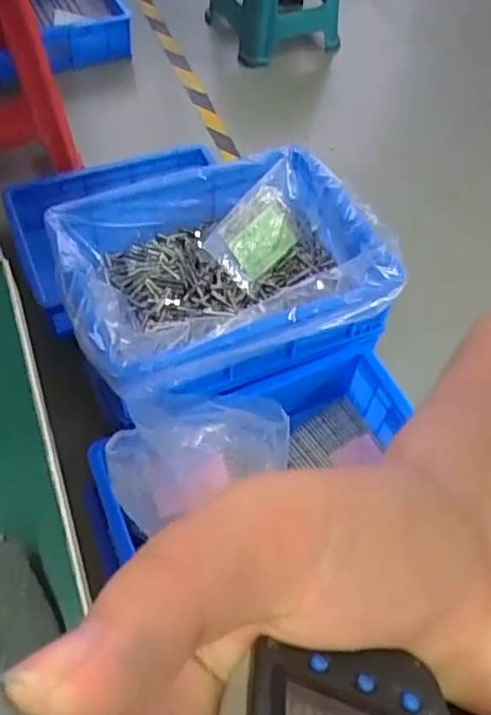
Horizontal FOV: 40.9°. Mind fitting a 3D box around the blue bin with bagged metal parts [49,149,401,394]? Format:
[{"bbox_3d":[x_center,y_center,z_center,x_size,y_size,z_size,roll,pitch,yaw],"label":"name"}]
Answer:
[{"bbox_3d":[-0.038,-0.116,0.923,0.419,0.122,0.316,-20,59,-16],"label":"blue bin with bagged metal parts"}]

